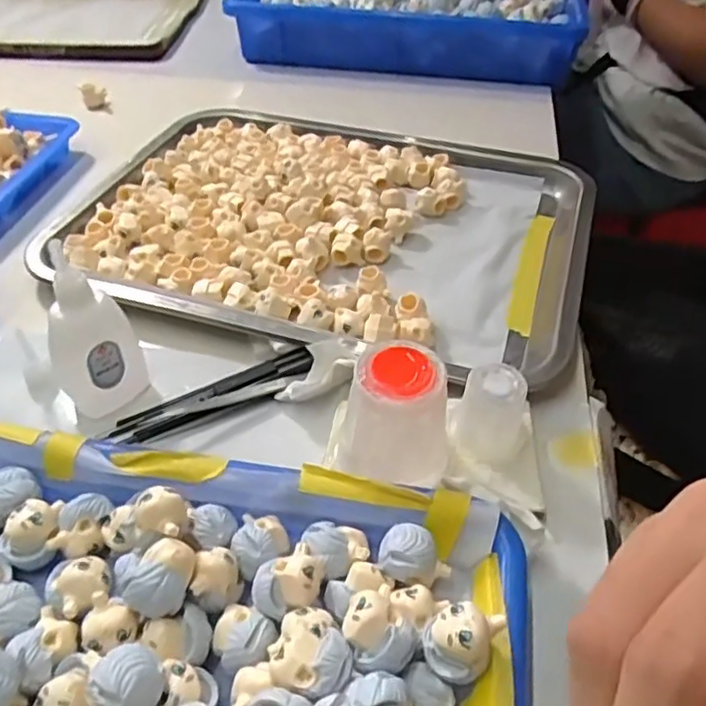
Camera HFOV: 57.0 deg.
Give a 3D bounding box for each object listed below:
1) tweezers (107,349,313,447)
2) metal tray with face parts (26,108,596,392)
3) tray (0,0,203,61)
[{"bbox_3d":[-0.074,0.024,0.351,0.111,0.013,0.020,-20,48,-20],"label":"tweezers"},{"bbox_3d":[-0.013,-0.096,0.468,0.346,0.026,0.259,15,46,13],"label":"metal tray with face parts"},{"bbox_3d":[-0.360,-0.416,0.798,0.322,0.016,0.258,2,45,1],"label":"tray"}]

